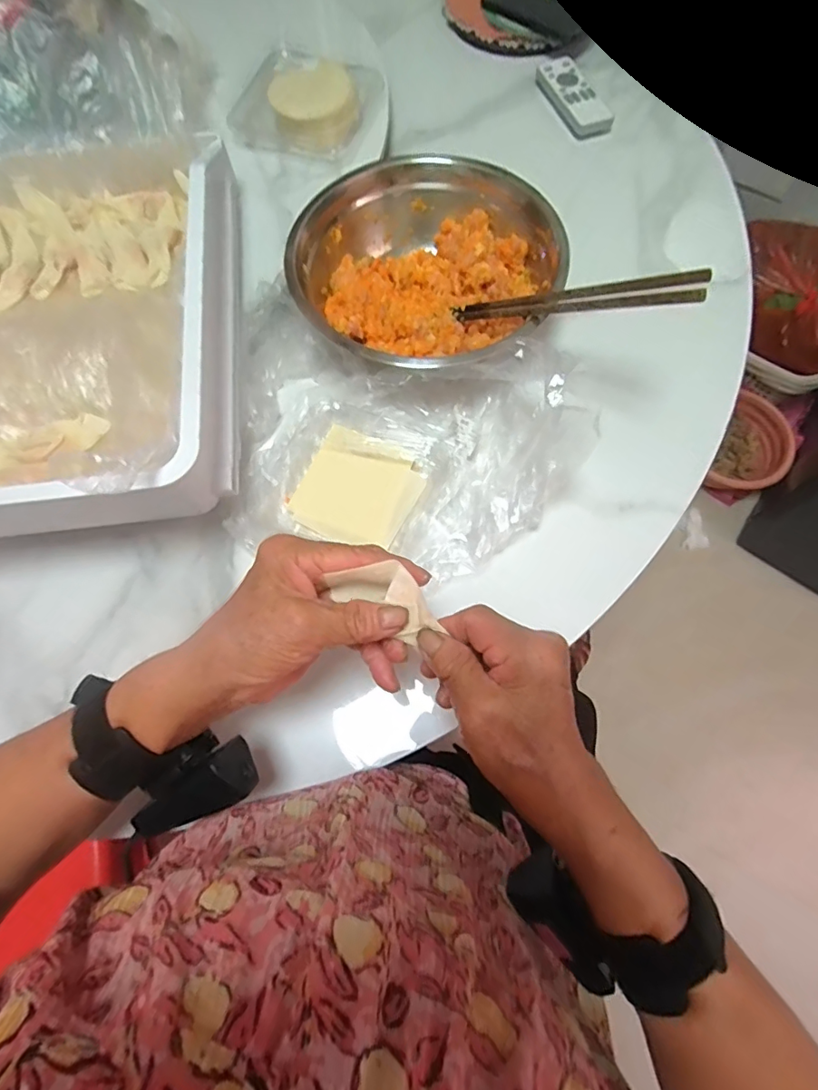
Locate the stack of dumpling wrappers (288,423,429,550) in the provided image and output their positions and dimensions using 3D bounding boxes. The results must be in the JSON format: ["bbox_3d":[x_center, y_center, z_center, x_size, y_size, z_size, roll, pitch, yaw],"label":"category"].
[{"bbox_3d":[-0.043,-0.046,0.419,0.093,0.012,0.091,28,73,10],"label":"stack of dumpling wrappers"}]

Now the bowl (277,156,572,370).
[{"bbox_3d":[0.010,-0.239,0.451,0.209,0.068,0.205,0,71,1],"label":"bowl"}]

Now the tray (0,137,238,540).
[{"bbox_3d":[-0.294,-0.182,0.397,0.298,0.070,0.363,-7,71,-1],"label":"tray"}]

